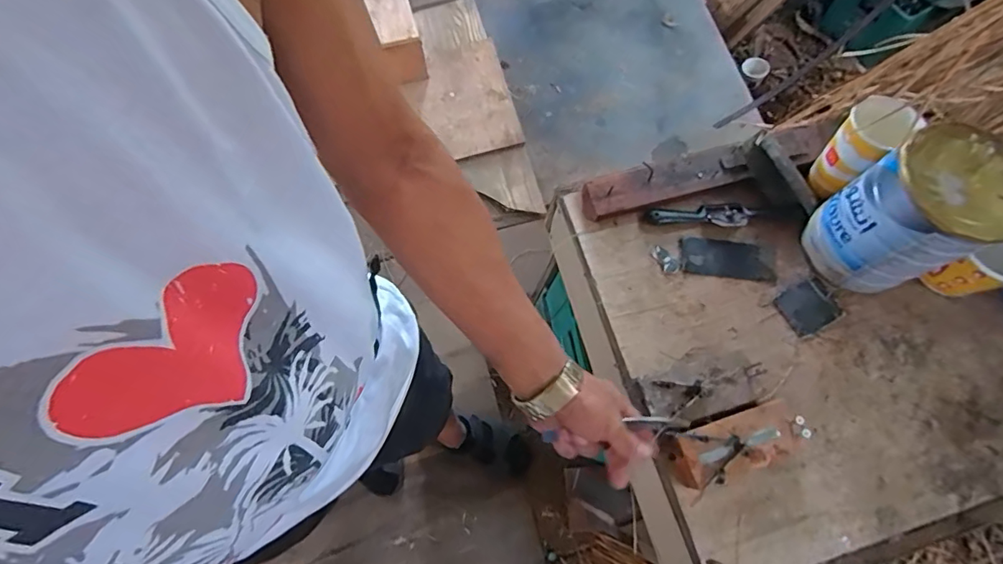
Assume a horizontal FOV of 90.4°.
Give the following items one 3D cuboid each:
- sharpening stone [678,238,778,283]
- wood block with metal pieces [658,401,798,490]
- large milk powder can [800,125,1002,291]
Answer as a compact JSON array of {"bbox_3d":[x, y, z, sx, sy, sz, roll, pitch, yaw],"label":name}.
[{"bbox_3d":[0.274,-0.027,0.603,0.107,0.011,0.046,6,70,2],"label":"sharpening stone"},{"bbox_3d":[0.238,0.169,0.508,0.134,0.038,0.066,-14,71,-6],"label":"wood block with metal pieces"},{"bbox_3d":[0.432,-0.069,0.535,0.109,0.154,0.116,0,70,-1],"label":"large milk powder can"}]

